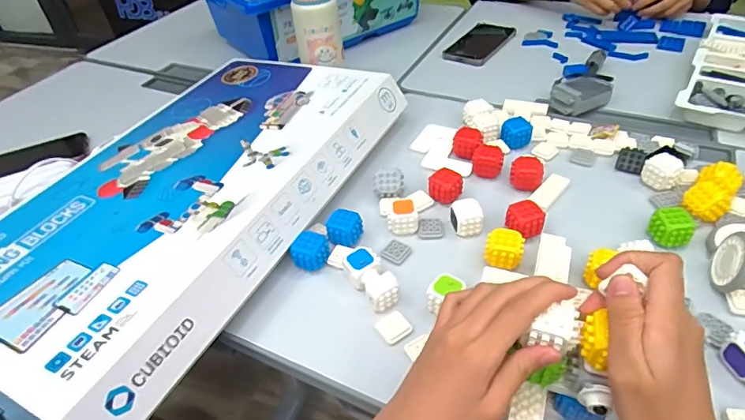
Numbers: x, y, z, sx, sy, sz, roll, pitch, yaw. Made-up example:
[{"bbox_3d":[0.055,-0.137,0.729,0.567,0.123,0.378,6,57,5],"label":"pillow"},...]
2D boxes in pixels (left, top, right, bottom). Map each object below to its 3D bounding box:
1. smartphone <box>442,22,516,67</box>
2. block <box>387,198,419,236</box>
[{"bbox_3d":[0.206,-0.321,0.902,0.086,0.011,0.179,24,50,29],"label":"smartphone"},{"bbox_3d":[0.035,0.008,0.545,0.035,0.027,0.033,-4,42,2],"label":"block"}]

